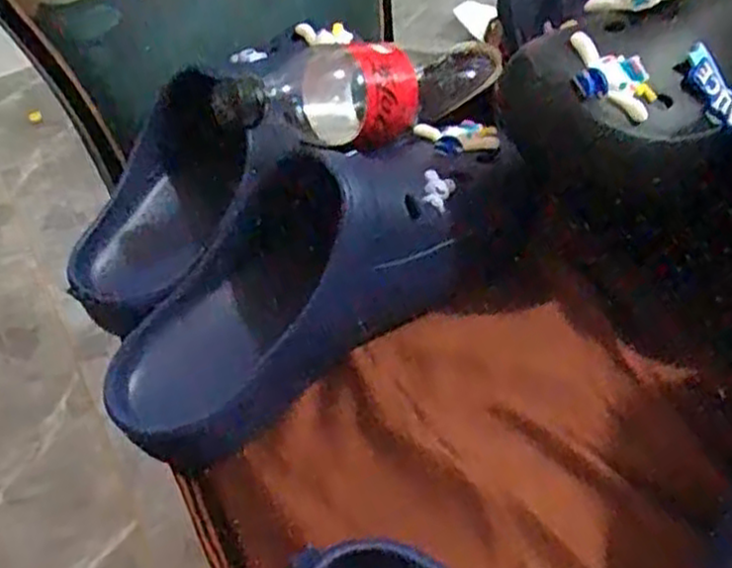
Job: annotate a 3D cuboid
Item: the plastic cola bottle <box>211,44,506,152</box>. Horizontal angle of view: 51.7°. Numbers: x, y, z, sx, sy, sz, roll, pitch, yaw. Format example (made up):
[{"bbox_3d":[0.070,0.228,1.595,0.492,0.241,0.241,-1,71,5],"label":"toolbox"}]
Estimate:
[{"bbox_3d":[0.015,-0.133,0.517,0.214,0.066,0.065,-16,50,-28],"label":"plastic cola bottle"}]

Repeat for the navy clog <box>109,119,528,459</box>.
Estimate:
[{"bbox_3d":[-0.032,-0.010,0.454,0.280,0.092,0.107,-36,56,-6],"label":"navy clog"}]

